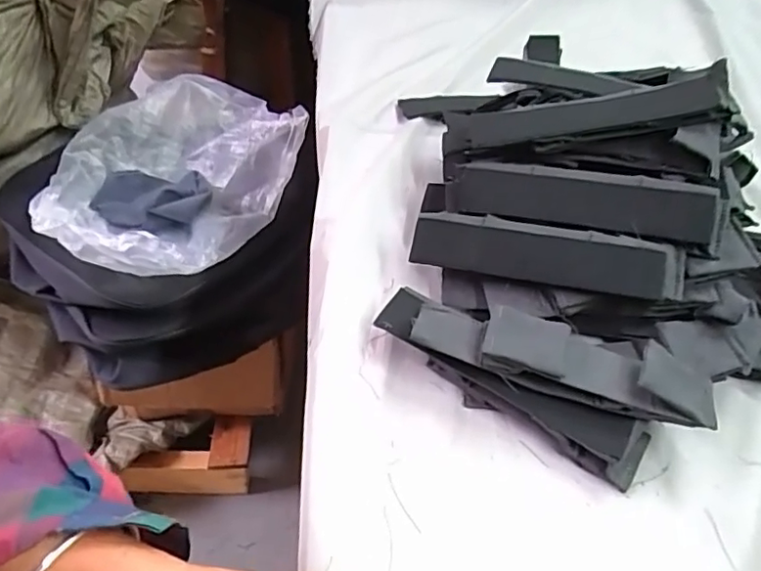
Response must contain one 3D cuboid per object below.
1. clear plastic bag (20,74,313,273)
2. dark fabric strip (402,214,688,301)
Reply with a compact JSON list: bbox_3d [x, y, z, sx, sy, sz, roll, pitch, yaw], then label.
[{"bbox_3d":[-0.325,-0.183,0.918,0.327,0.114,0.397,25,47,17],"label":"clear plastic bag"},{"bbox_3d":[0.123,-0.024,0.448,0.197,0.011,0.045,10,75,15],"label":"dark fabric strip"}]

